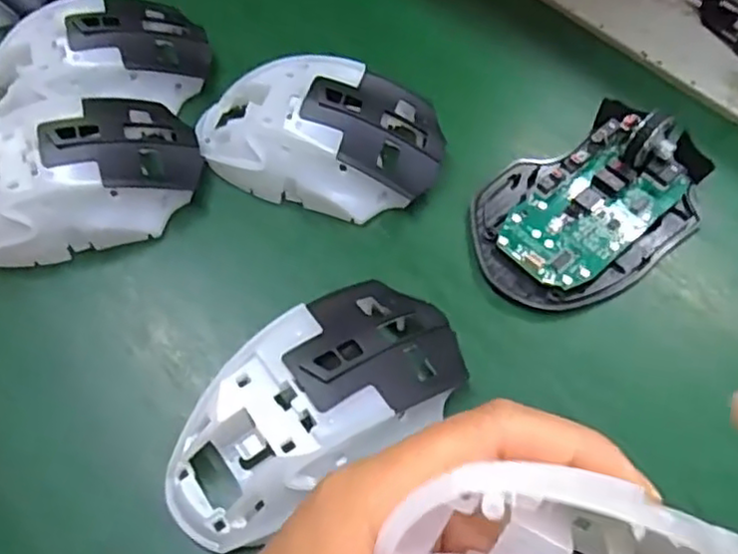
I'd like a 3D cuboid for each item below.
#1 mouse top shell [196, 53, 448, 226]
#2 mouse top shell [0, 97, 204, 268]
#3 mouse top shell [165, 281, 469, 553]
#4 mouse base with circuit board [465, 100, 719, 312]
[{"bbox_3d":[-0.023,-0.066,0.306,0.108,0.033,0.063,14,59,12],"label":"mouse top shell"},{"bbox_3d":[-0.130,-0.043,0.295,0.109,0.036,0.058,-20,58,-10],"label":"mouse top shell"},{"bbox_3d":[-0.017,0.047,0.238,0.113,0.035,0.062,-38,64,-13],"label":"mouse top shell"},{"bbox_3d":[0.097,-0.035,0.290,0.112,0.028,0.071,-28,60,-15],"label":"mouse base with circuit board"}]

